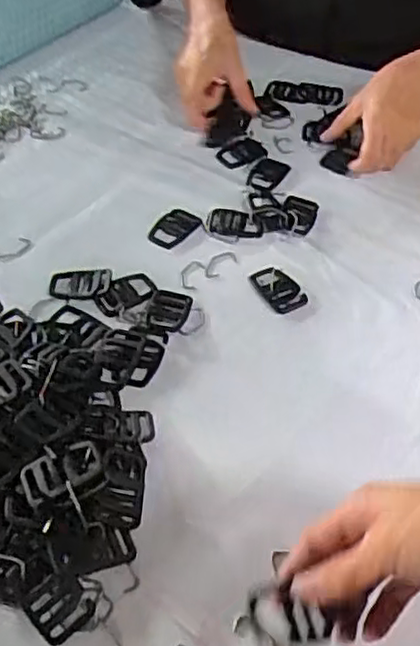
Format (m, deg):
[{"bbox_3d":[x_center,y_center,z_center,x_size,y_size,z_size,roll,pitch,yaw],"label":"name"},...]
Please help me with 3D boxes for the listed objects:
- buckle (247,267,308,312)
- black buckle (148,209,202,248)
[{"bbox_3d":[0.061,-0.031,0.617,0.035,0.007,0.055,-22,54,-21],"label":"buckle"},{"bbox_3d":[-0.034,-0.092,0.659,0.032,0.009,0.058,33,55,22],"label":"black buckle"}]

